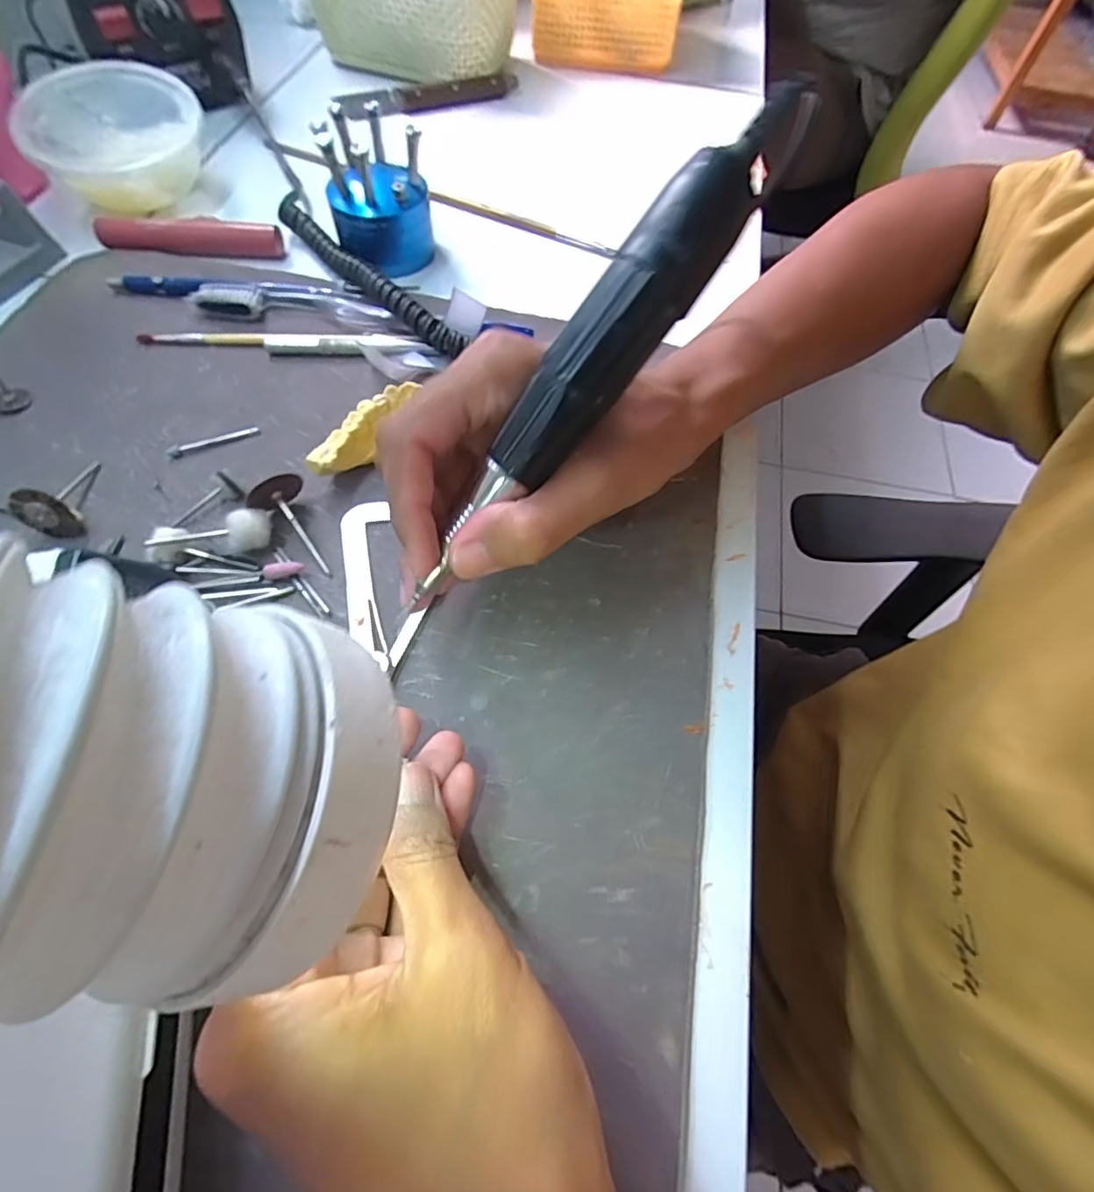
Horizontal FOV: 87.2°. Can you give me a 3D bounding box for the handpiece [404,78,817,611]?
[{"bbox_3d":[0.012,-0.068,0.176,0.023,0.019,0.178,45,105,19],"label":"handpiece"}]

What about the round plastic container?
[{"bbox_3d":[-0.278,-0.299,0.371,0.100,0.048,0.100,2,60,-3],"label":"round plastic container"}]

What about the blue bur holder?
[{"bbox_3d":[-0.100,-0.238,0.337,0.058,0.061,0.054,31,63,14],"label":"blue bur holder"}]

